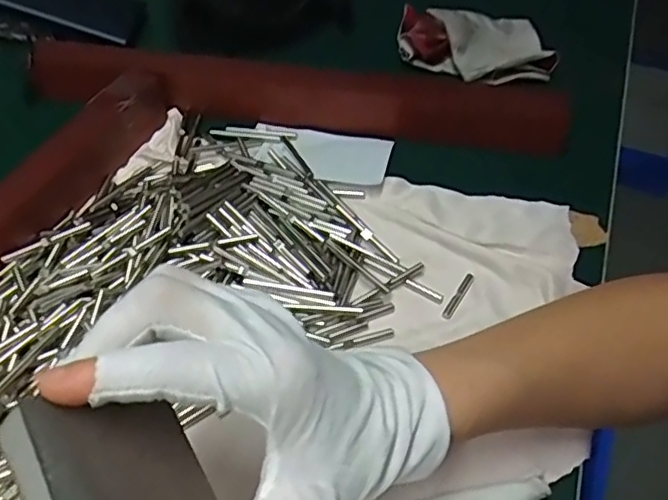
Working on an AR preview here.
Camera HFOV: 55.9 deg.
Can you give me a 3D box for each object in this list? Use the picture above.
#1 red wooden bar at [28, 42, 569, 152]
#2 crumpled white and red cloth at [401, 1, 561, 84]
[{"bbox_3d":[-0.027,-0.121,0.472,0.400,0.035,0.047,7,51,2],"label":"red wooden bar"},{"bbox_3d":[0.114,-0.171,0.517,0.119,0.027,0.095,-7,52,-9],"label":"crumpled white and red cloth"}]

